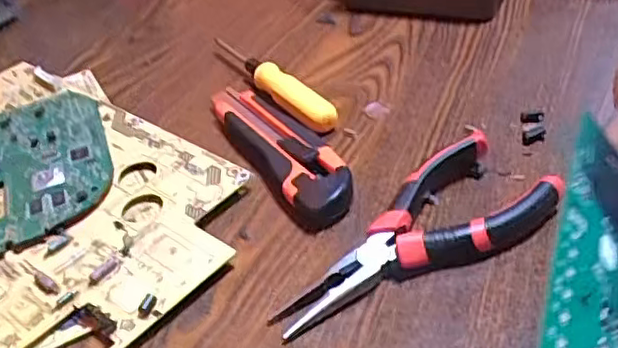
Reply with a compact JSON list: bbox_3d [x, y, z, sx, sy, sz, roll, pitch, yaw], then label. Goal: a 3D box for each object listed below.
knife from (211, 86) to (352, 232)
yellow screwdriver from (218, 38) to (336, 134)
[{"bbox_3d":[-0.022,-0.021,0.413,0.043,0.019,0.156,-24,41,-21],"label":"knife"},{"bbox_3d":[-0.031,-0.071,0.473,0.019,0.022,0.159,-26,42,-23],"label":"yellow screwdriver"}]

